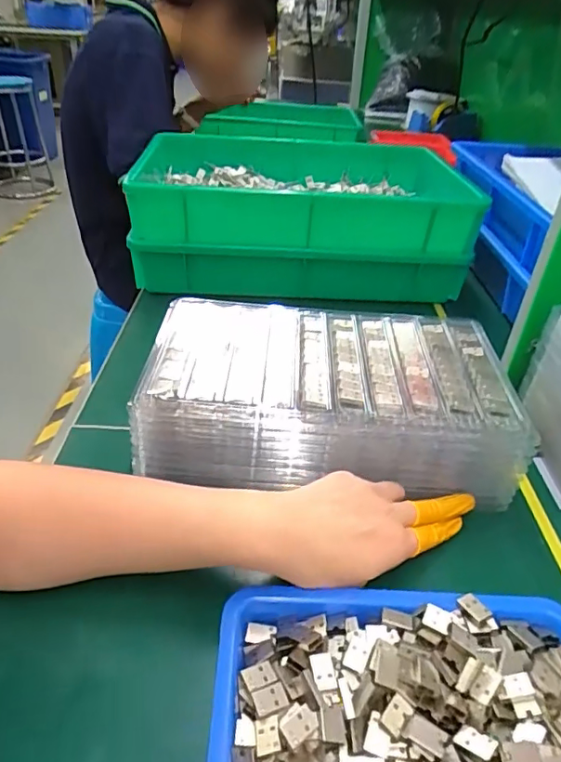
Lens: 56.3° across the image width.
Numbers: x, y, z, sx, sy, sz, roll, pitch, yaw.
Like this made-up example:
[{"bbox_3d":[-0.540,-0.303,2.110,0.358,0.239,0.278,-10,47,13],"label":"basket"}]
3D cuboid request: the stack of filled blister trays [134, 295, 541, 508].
[{"bbox_3d":[0.039,-0.001,0.456,0.292,0.083,0.188,4,36,0],"label":"stack of filled blister trays"}]

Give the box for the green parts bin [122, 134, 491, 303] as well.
[{"bbox_3d":[0.030,-0.236,0.756,0.441,0.147,0.280,1,36,-4],"label":"green parts bin"}]

